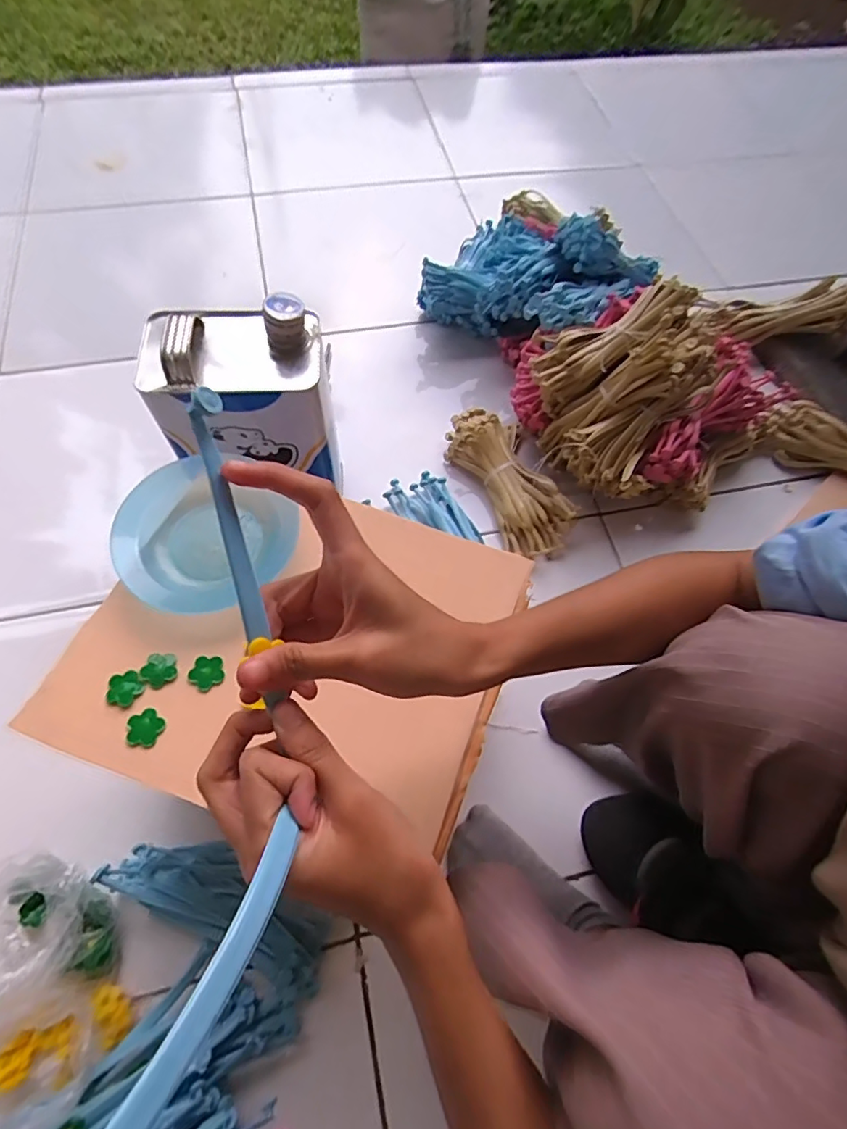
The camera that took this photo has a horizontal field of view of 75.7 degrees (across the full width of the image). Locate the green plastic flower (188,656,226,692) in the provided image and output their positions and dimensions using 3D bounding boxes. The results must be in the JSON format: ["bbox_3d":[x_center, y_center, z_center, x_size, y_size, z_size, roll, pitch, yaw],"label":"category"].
[{"bbox_3d":[-0.149,0.074,0.374,0.024,0.004,0.023,1,63,-3],"label":"green plastic flower"}]

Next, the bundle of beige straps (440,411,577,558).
[{"bbox_3d":[0.114,-0.118,0.724,0.107,0.053,0.225,-20,66,-13],"label":"bundle of beige straps"}]

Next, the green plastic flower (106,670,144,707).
[{"bbox_3d":[-0.201,0.083,0.365,0.022,0.004,0.022,-30,69,-17],"label":"green plastic flower"}]

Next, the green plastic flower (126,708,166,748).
[{"bbox_3d":[-0.182,0.107,0.356,0.022,0.004,0.024,1,63,-3],"label":"green plastic flower"}]

